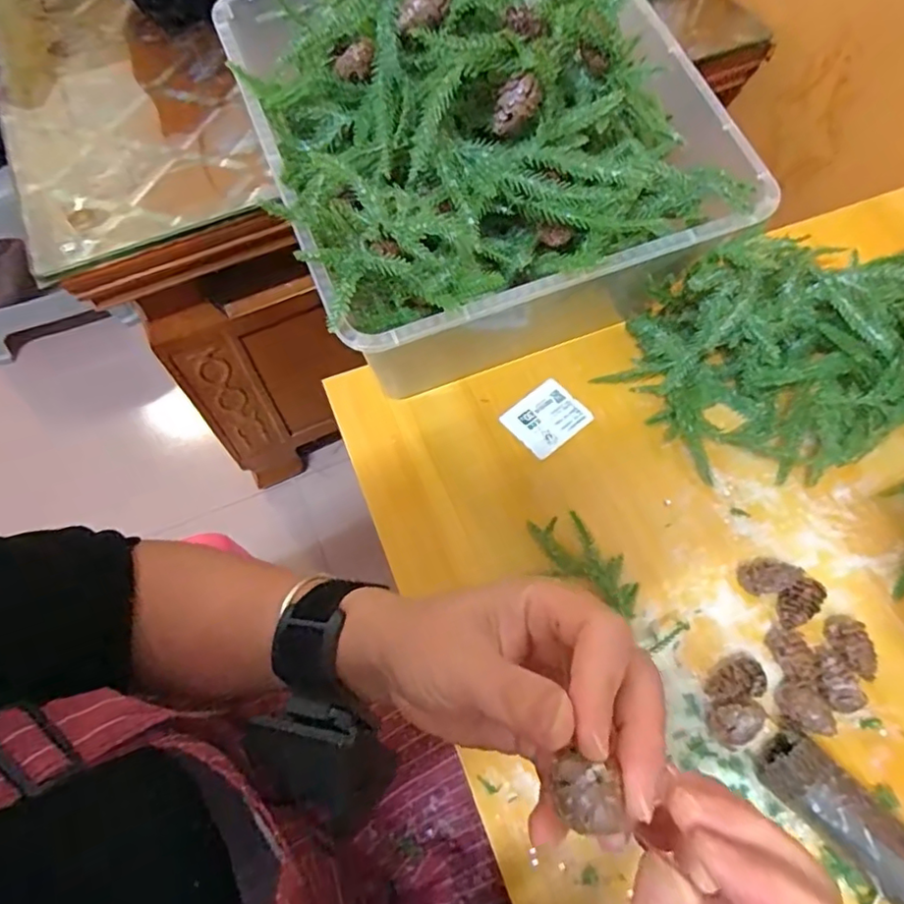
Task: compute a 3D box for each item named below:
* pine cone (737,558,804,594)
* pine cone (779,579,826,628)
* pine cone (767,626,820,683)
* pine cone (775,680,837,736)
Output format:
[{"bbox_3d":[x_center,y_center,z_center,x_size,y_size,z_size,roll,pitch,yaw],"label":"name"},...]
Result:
[{"bbox_3d":[0.208,0.082,0.386,0.032,0.021,0.021,-7,63,-2],"label":"pine cone"},{"bbox_3d":[0.223,0.098,0.380,0.032,0.019,0.021,-33,67,-15],"label":"pine cone"},{"bbox_3d":[0.211,0.125,0.364,0.022,0.020,0.032,-17,64,-7],"label":"pine cone"},{"bbox_3d":[0.210,0.155,0.350,0.022,0.019,0.033,-28,65,-12],"label":"pine cone"}]

